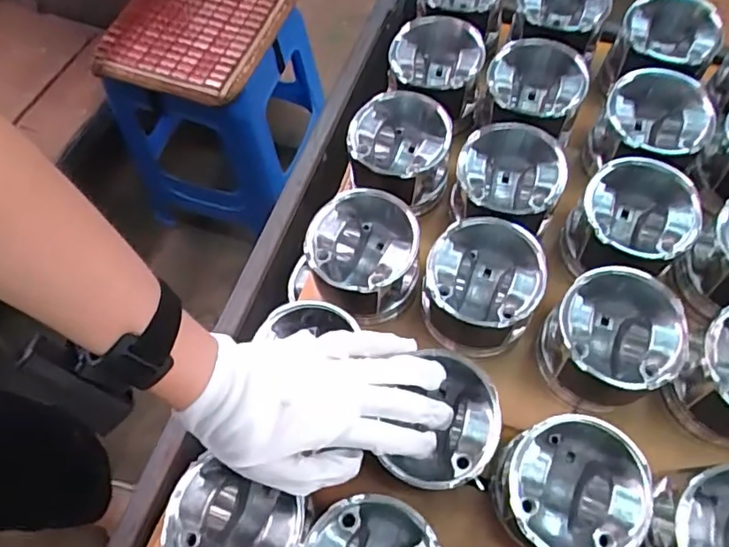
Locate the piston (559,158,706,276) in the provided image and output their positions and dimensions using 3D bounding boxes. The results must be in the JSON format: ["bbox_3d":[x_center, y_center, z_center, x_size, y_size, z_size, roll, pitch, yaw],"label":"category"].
[{"bbox_3d":[0.225,-0.040,0.484,0.084,0.086,0.079,-1,64,1],"label":"piston"}]

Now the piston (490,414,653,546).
[{"bbox_3d":[0.142,0.159,0.404,0.096,0.088,0.094,-1,59,2],"label":"piston"}]

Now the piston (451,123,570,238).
[{"bbox_3d":[0.126,-0.071,0.513,0.092,0.082,0.092,20,66,10],"label":"piston"}]

